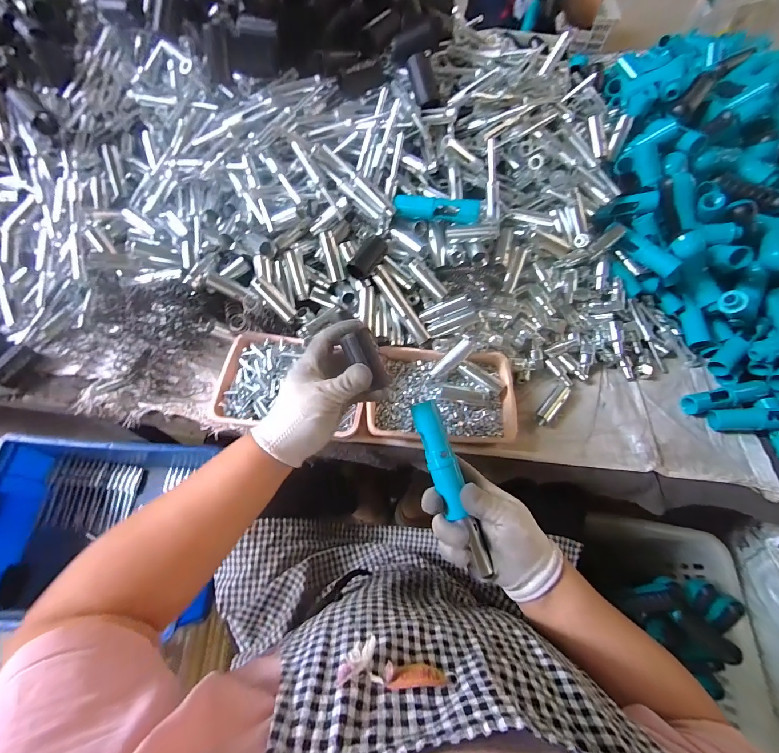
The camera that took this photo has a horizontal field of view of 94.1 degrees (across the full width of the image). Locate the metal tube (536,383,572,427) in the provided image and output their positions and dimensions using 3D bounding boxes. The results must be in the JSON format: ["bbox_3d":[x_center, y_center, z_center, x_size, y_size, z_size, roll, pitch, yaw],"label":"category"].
[{"bbox_3d":[0.246,0.040,0.543,0.020,0.022,0.077,39,68,15],"label":"metal tube"}]

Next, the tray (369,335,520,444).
[{"bbox_3d":[0.073,0.026,0.522,0.204,0.039,0.139,2,64,-2],"label":"tray"}]

